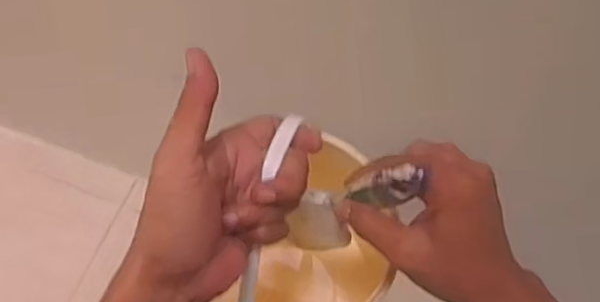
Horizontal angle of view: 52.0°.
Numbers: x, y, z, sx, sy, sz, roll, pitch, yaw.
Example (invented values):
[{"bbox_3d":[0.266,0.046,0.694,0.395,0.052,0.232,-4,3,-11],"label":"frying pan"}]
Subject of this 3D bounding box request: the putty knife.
[{"bbox_3d":[0.033,0.044,0.444,0.047,0.172,0.022,27,64,-16],"label":"putty knife"}]

